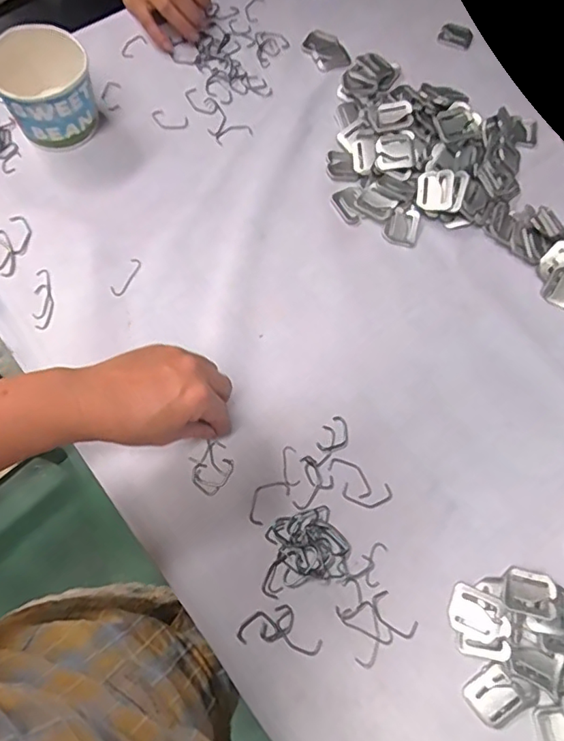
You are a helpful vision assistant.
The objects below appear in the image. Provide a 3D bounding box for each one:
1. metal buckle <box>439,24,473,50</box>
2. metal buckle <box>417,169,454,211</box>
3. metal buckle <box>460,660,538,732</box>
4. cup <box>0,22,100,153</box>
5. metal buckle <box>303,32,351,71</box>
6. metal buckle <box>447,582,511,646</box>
[{"bbox_3d":[0.210,-0.403,0.630,0.038,0.004,0.031,25,72,6],"label":"metal buckle"},{"bbox_3d":[0.155,-0.182,0.528,0.035,0.004,0.038,4,95,27],"label":"metal buckle"},{"bbox_3d":[0.166,0.247,0.400,0.046,0.004,0.040,-35,76,-13],"label":"metal buckle"},{"bbox_3d":[-0.234,-0.280,0.526,0.087,0.079,0.084,1,71,-2],"label":"cup"},{"bbox_3d":[0.052,-0.372,0.612,0.044,0.006,0.061,-32,75,-12],"label":"metal buckle"},{"bbox_3d":[0.157,0.195,0.416,0.046,0.009,0.035,26,72,7],"label":"metal buckle"}]

